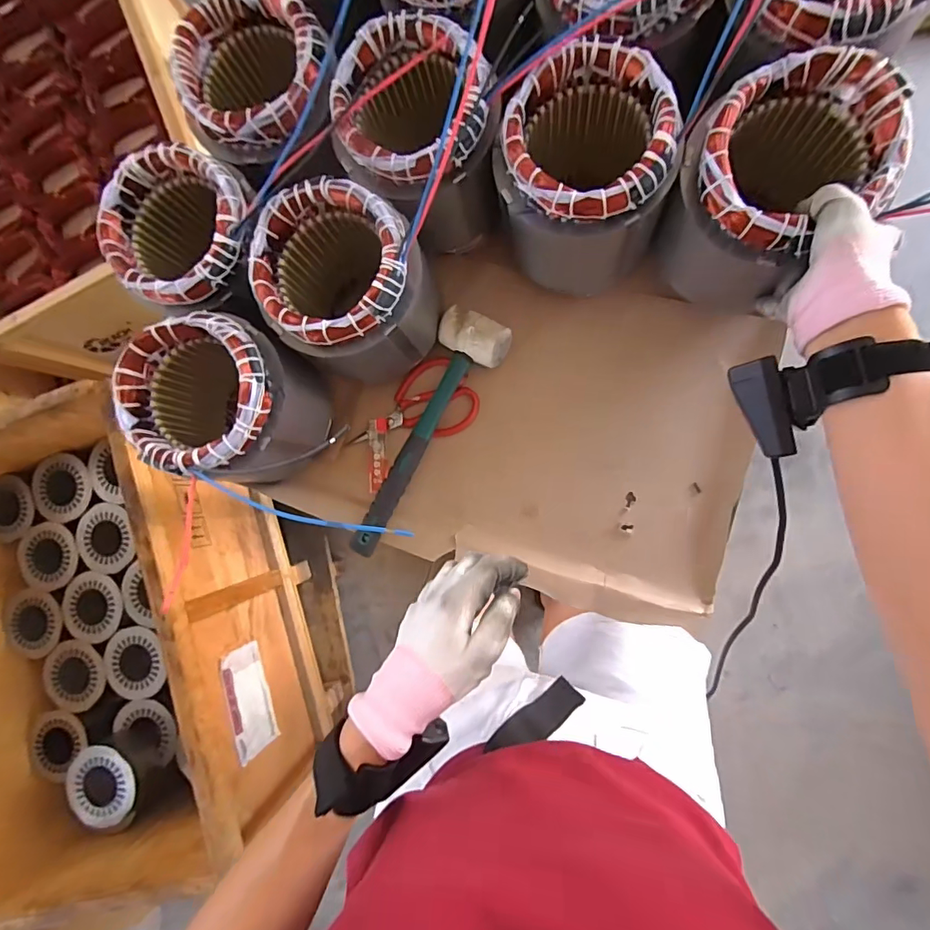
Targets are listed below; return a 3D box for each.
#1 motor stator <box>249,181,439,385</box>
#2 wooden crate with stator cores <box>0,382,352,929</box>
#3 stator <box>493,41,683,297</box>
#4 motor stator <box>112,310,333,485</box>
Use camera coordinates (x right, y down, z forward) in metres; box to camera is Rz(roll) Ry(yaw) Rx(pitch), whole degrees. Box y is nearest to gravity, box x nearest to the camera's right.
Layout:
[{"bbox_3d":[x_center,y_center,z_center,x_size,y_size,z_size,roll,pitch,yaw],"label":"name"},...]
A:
[{"bbox_3d":[-0.106,-0.173,0.487,0.141,0.165,0.137,0,87,8],"label":"motor stator"},{"bbox_3d":[-0.722,0.349,1.018,0.568,0.421,0.837,-17,85,6],"label":"wooden crate with stator cores"},{"bbox_3d":[0.110,-0.261,0.447,0.139,0.144,0.132,0,87,8],"label":"stator"},{"bbox_3d":[-0.235,-0.060,0.490,0.134,0.148,0.143,0,87,8],"label":"motor stator"}]

